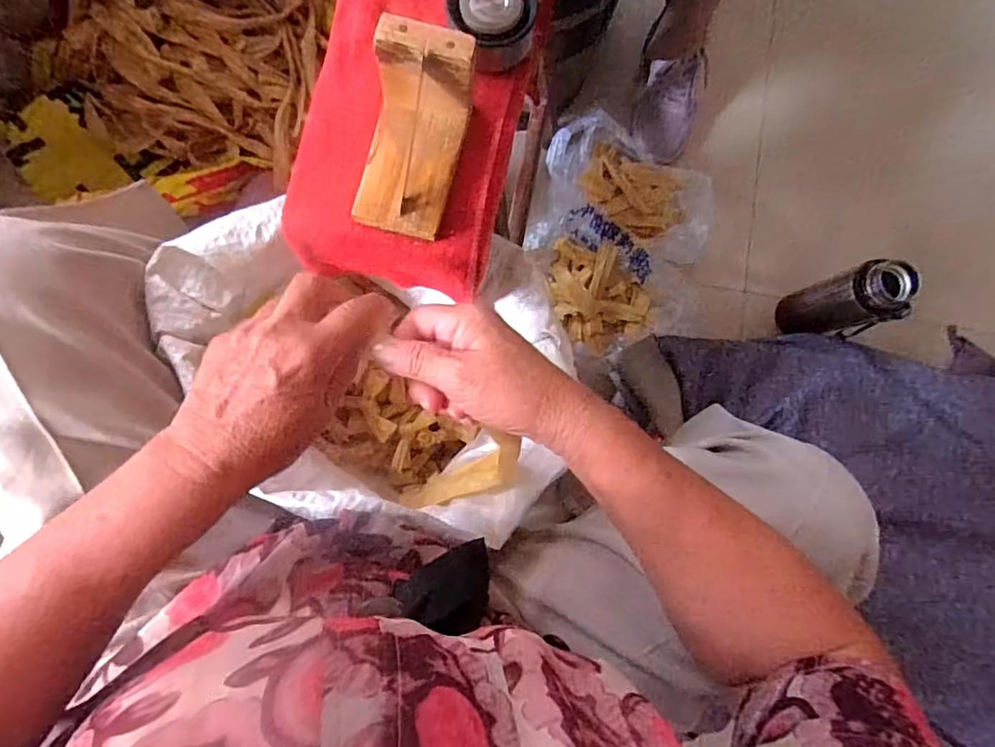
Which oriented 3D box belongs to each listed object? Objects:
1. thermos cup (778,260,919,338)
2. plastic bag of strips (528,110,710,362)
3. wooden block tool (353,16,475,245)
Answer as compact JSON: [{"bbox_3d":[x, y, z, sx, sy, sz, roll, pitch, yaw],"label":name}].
[{"bbox_3d":[0.475,-0.092,0.762,0.071,0.199,0.085,-19,85,-3],"label":"thermos cup"},{"bbox_3d":[0.178,-0.197,0.805,0.272,0.098,0.306,21,85,1],"label":"plastic bag of strips"},{"bbox_3d":[-0.056,-0.154,0.353,0.064,0.070,0.106,14,85,0],"label":"wooden block tool"}]

